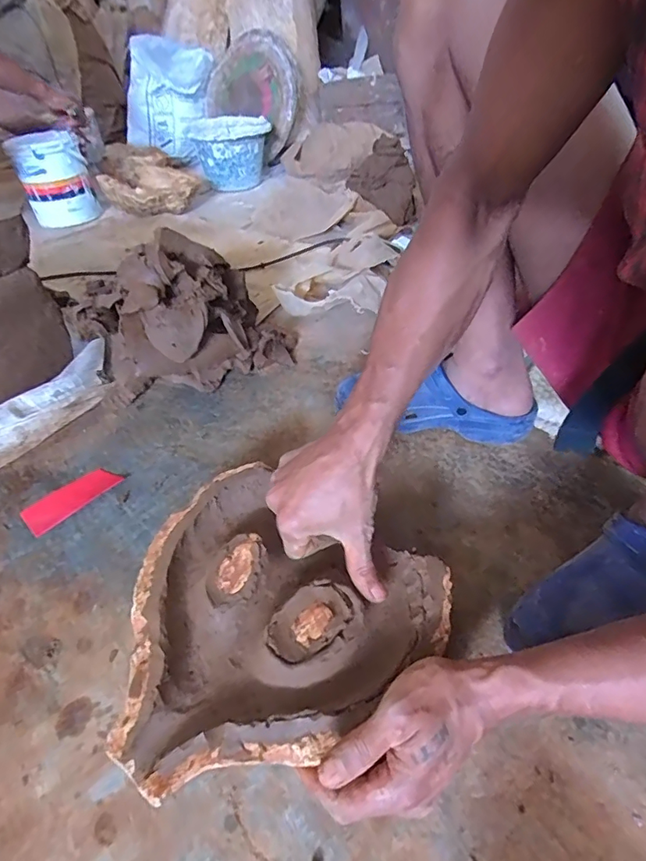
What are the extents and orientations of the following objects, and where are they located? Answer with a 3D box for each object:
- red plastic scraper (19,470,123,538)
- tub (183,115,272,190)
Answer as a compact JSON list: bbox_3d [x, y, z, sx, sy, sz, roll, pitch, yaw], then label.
[{"bbox_3d":[-0.310,0.081,0.577,0.048,0.004,0.110,32,54,30],"label":"red plastic scraper"},{"bbox_3d":[-0.278,-0.840,1.424,0.227,0.174,0.215,-1,44,1],"label":"tub"}]

